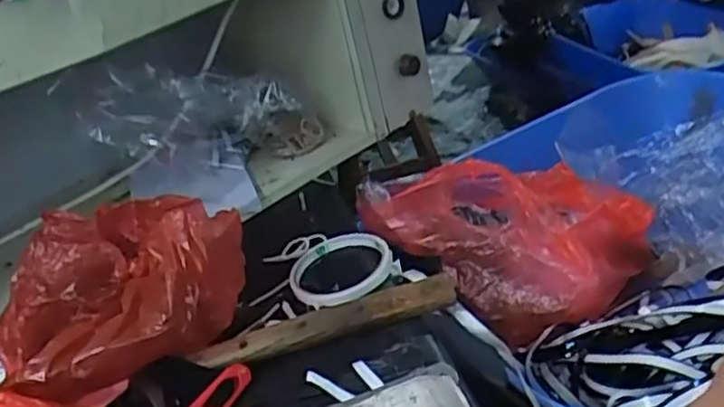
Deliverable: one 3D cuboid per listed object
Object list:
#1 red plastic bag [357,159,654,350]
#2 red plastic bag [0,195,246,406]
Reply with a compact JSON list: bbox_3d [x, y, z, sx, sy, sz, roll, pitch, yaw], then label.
[{"bbox_3d":[0.174,0.012,0.776,0.244,0.141,0.271,16,40,44],"label":"red plastic bag"},{"bbox_3d":[-0.188,0.060,0.525,0.187,0.096,0.198,-27,30,-22],"label":"red plastic bag"}]

